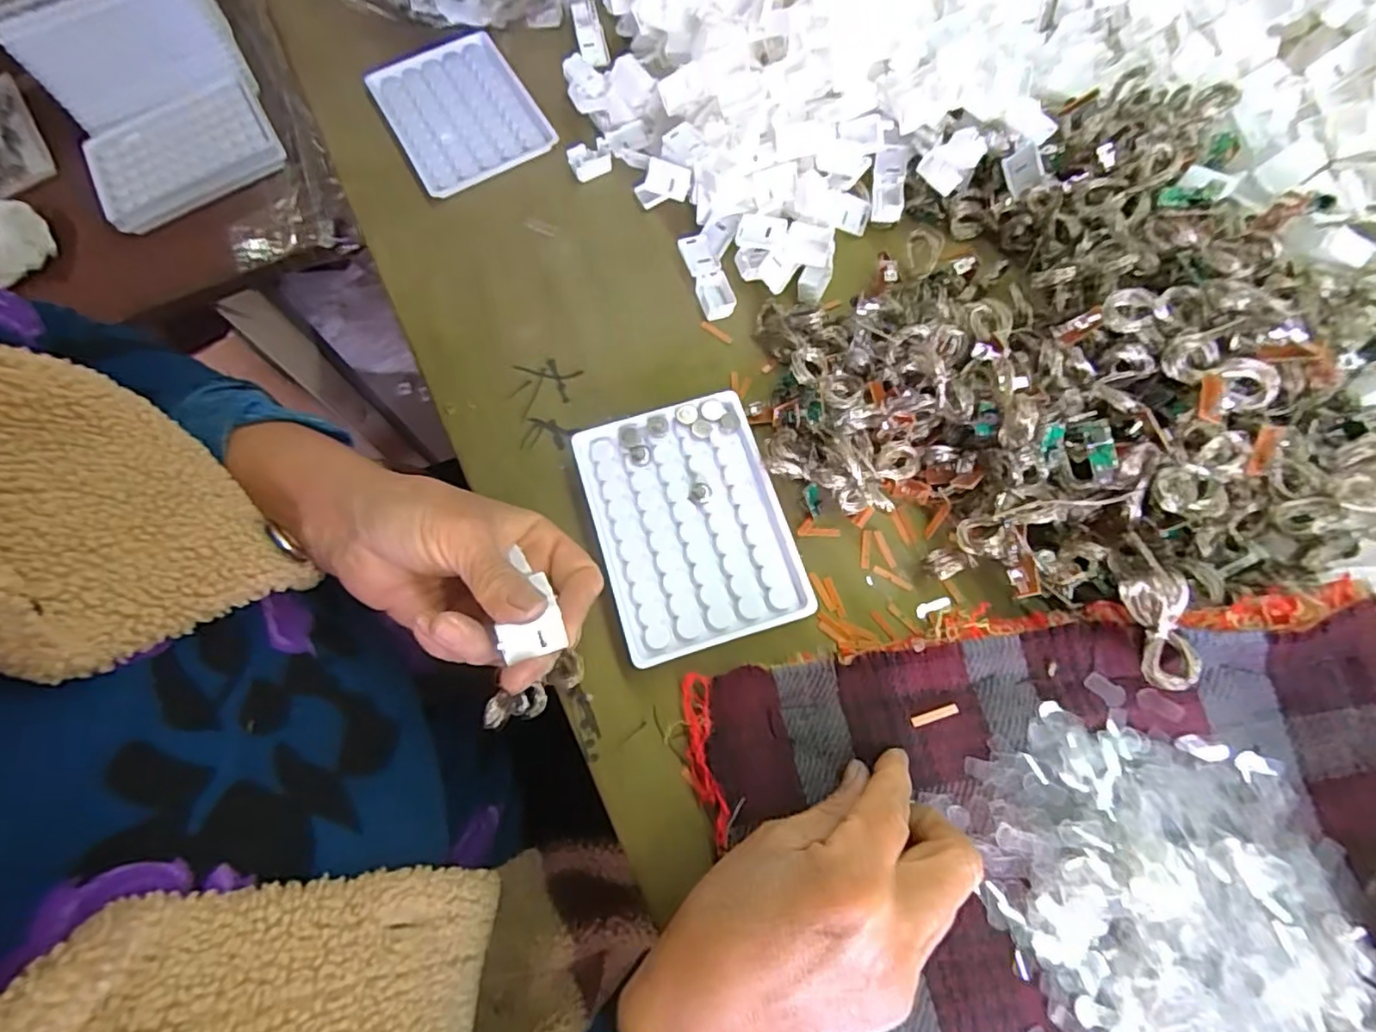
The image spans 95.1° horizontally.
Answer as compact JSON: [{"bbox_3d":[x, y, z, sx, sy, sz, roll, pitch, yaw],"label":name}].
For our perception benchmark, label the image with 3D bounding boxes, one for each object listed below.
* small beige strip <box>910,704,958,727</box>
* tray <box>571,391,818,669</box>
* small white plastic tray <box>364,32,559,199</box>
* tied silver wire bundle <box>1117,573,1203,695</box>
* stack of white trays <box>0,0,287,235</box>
[{"bbox_3d":[0.113,0.092,0.289,0.022,0.004,0.005,-16,71,-3],"label":"small beige strip"},{"bbox_3d":[0.000,0.005,0.329,0.094,0.017,0.128,-17,71,-4],"label":"tray"},{"bbox_3d":[-0.156,-0.278,0.434,0.093,0.010,0.120,-28,72,-7],"label":"small white plastic tray"},{"bbox_3d":[0.201,0.049,0.267,0.022,0.016,0.048,-13,90,-2],"label":"tied silver wire bundle"},{"bbox_3d":[-0.409,-0.330,0.465,0.134,0.083,0.192,-24,72,-6],"label":"stack of white trays"}]

